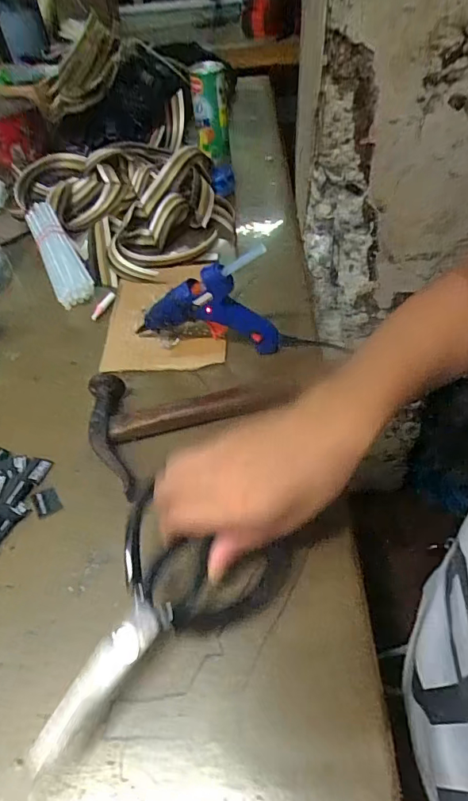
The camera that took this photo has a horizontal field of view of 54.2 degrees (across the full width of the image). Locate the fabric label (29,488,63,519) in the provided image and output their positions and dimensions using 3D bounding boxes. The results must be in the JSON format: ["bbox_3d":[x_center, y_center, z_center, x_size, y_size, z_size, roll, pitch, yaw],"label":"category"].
[{"bbox_3d":[-0.153,0.082,0.371,0.019,0.004,0.024,-30,55,-19],"label":"fabric label"}]

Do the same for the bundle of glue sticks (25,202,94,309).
[{"bbox_3d":[-0.219,-0.183,0.568,0.042,0.040,0.188,-23,53,-15],"label":"bundle of glue sticks"}]

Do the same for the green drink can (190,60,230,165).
[{"bbox_3d":[-0.036,-0.442,0.704,0.051,0.123,0.055,-4,51,0],"label":"green drink can"}]

